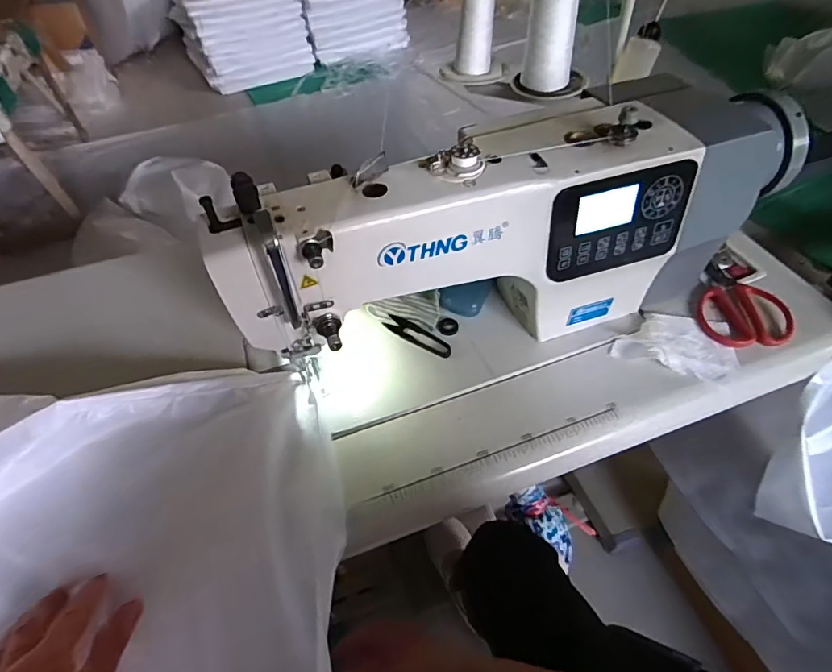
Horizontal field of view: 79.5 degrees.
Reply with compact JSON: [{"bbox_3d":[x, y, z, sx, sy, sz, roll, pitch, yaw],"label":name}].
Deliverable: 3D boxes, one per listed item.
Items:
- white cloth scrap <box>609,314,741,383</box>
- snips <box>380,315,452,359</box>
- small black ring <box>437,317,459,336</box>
[{"bbox_3d":[0.308,0.005,0.594,0.136,0.011,0.089,12,53,13],"label":"white cloth scrap"},{"bbox_3d":[0.002,0.000,0.615,0.095,0.006,0.022,29,58,25],"label":"snips"},{"bbox_3d":[0.040,-0.012,0.628,0.026,0.007,0.031,2,51,5],"label":"small black ring"}]

